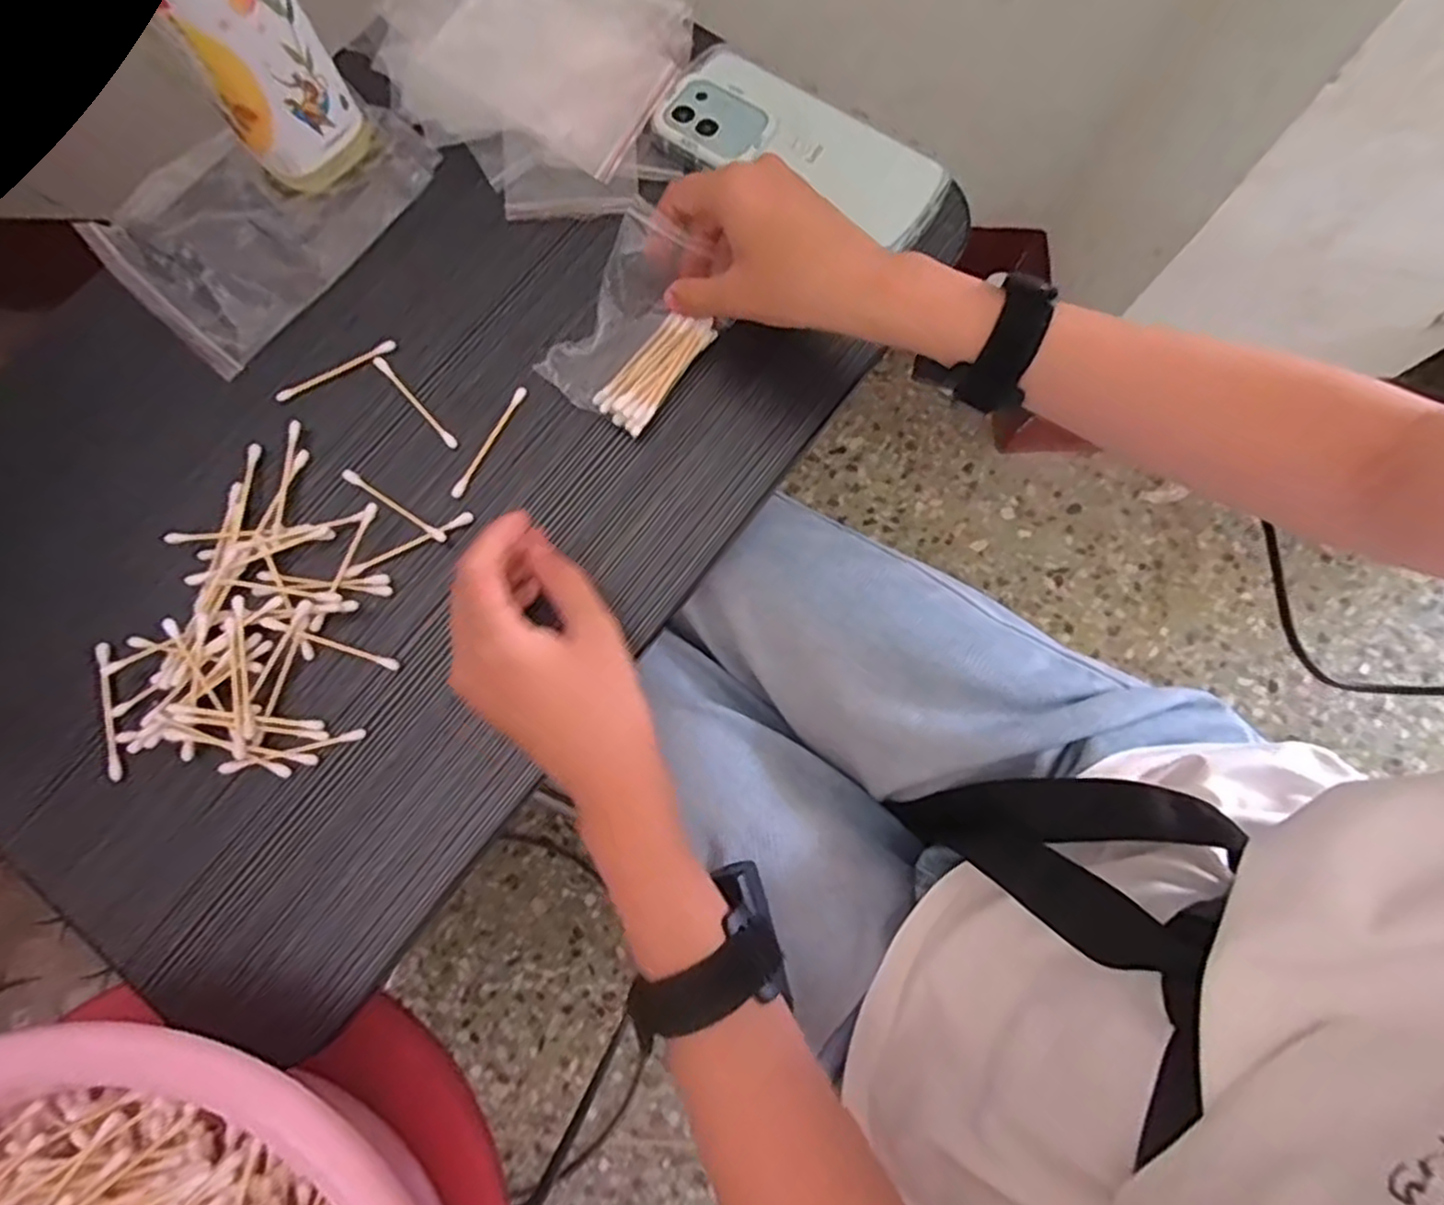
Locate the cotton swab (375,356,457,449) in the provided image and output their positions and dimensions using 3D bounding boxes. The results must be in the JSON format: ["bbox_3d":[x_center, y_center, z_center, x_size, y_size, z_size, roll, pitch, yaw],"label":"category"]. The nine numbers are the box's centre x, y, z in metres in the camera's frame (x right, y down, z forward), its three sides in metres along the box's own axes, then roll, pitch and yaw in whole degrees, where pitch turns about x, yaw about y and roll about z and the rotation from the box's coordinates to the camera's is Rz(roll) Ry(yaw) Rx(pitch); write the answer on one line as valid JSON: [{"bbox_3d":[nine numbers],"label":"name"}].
[{"bbox_3d":[-0.166,-0.109,0.388,0.006,0.004,0.068,-41,80,-8],"label":"cotton swab"}]

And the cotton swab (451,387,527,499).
[{"bbox_3d":[-0.124,-0.085,0.380,0.007,0.005,0.069,26,78,7],"label":"cotton swab"}]

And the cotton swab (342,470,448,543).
[{"bbox_3d":[-0.170,-0.051,0.370,0.067,0.004,0.005,33,79,8],"label":"cotton swab"}]

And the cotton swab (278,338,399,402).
[{"bbox_3d":[-0.212,-0.127,0.393,0.069,0.006,0.008,-29,78,-6],"label":"cotton swab"}]

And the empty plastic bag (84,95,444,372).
[{"bbox_3d":[-0.262,-0.229,0.411,0.126,0.013,0.171,40,80,9],"label":"empty plastic bag"}]

